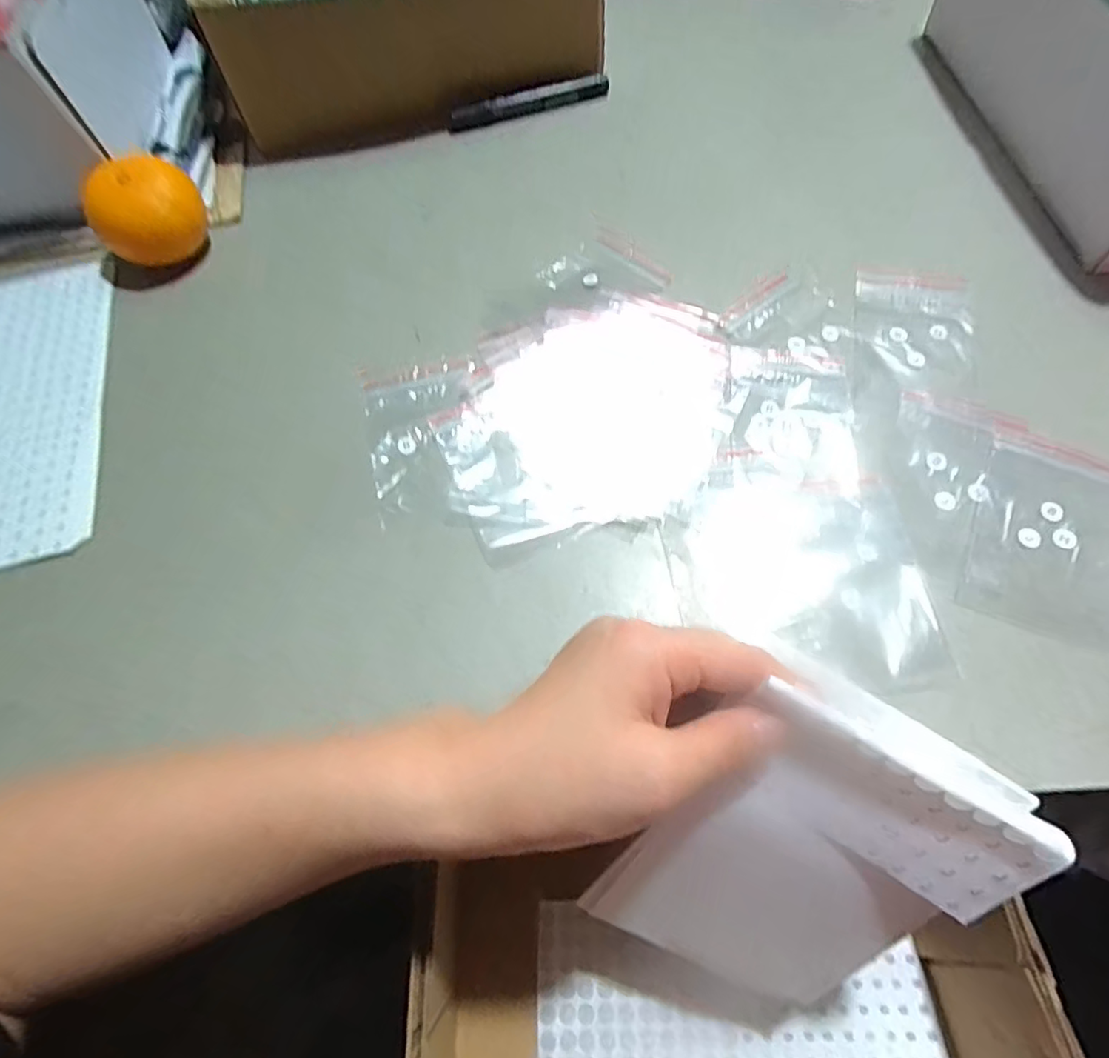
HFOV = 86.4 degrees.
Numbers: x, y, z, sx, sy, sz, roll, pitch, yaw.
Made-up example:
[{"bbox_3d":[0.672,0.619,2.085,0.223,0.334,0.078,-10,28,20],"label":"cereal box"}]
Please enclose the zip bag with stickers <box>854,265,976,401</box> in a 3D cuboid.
[{"bbox_3d":[0.222,-0.123,0.364,0.067,0.004,0.100,12,66,8],"label":"zip bag with stickers"}]

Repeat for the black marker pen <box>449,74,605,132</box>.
[{"bbox_3d":[-0.021,-0.345,0.475,0.130,0.013,0.015,-18,65,-5],"label":"black marker pen"}]

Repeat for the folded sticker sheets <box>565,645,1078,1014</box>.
[{"bbox_3d":[0.106,0.146,0.258,0.127,0.178,0.021,25,28,1],"label":"folded sticker sheets"}]

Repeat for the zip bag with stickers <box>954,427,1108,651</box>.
[{"bbox_3d":[0.252,0.000,0.301,0.067,0.005,0.111,22,68,12],"label":"zip bag with stickers"}]

